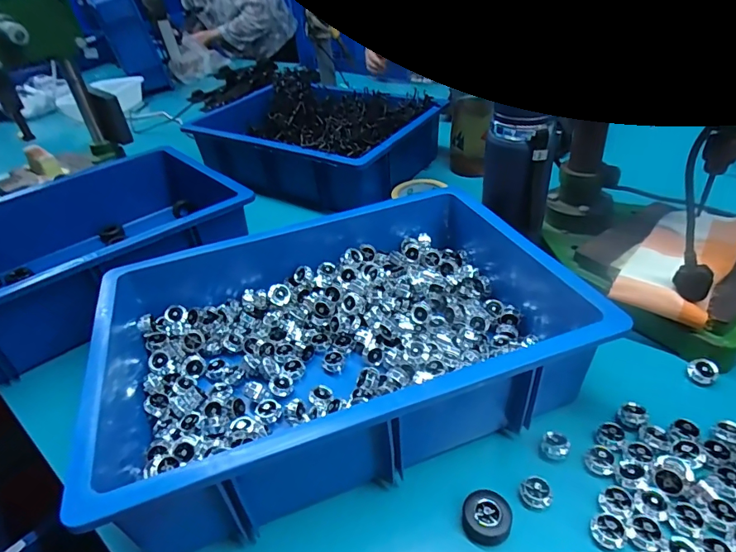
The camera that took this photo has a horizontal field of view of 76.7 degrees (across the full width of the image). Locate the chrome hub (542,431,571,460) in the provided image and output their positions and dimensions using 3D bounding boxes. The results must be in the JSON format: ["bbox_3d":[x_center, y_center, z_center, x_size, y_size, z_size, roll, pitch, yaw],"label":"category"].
[{"bbox_3d":[0.164,0.147,0.407,0.022,0.009,0.023,-5,38,4],"label":"chrome hub"}]

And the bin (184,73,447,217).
[{"bbox_3d":[-0.123,-0.289,0.971,0.486,0.131,0.305,18,45,29],"label":"bin"}]

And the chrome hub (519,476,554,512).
[{"bbox_3d":[0.138,0.176,0.376,0.027,0.012,0.022,-6,38,3],"label":"chrome hub"}]

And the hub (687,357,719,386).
[{"bbox_3d":[0.335,0.094,0.464,0.025,0.017,0.023,-5,38,4],"label":"hub"}]

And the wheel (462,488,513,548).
[{"bbox_3d":[0.093,0.188,0.364,0.036,0.013,0.037,-5,38,4],"label":"wheel"}]

